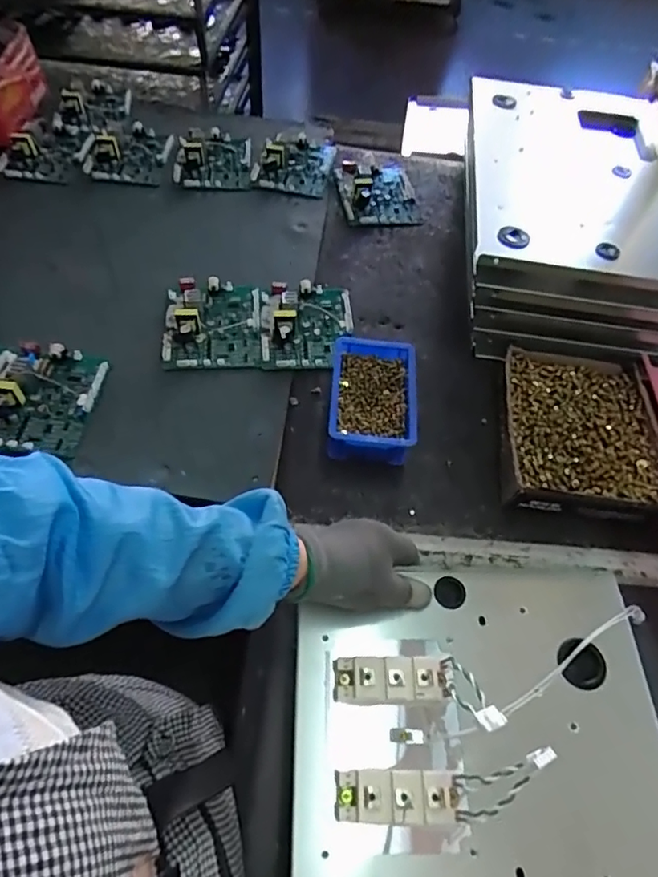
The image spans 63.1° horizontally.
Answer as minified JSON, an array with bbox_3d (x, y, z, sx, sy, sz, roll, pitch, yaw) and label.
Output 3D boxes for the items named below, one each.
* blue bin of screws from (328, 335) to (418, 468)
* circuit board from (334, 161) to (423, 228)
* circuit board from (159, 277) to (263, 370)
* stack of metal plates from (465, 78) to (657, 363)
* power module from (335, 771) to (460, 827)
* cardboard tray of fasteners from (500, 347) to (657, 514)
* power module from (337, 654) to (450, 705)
[{"bbox_3d":[0.051,-0.045,0.641,0.099,0.056,0.146,5,57,0],"label":"blue bin of screws"},{"bbox_3d":[0.081,-0.418,0.896,0.131,0.030,0.150,-4,57,-6],"label":"circuit board"},{"bbox_3d":[-0.153,-0.160,0.705,0.123,0.032,0.137,-4,57,-6],"label":"circuit board"},{"bbox_3d":[0.363,-0.362,0.795,0.330,0.111,0.522,8,57,2],"label":"stack of metal plates"},{"bbox_3d":[0.049,0.268,0.399,0.087,0.032,0.032,2,57,-2],"label":"power module"},{"bbox_3d":[0.292,-0.008,0.633,0.182,0.044,0.207,10,57,3],"label":"cardboard tray of fasteners"},{"bbox_3d":[0.048,0.200,0.440,0.087,0.035,0.034,1,57,-3],"label":"power module"}]

